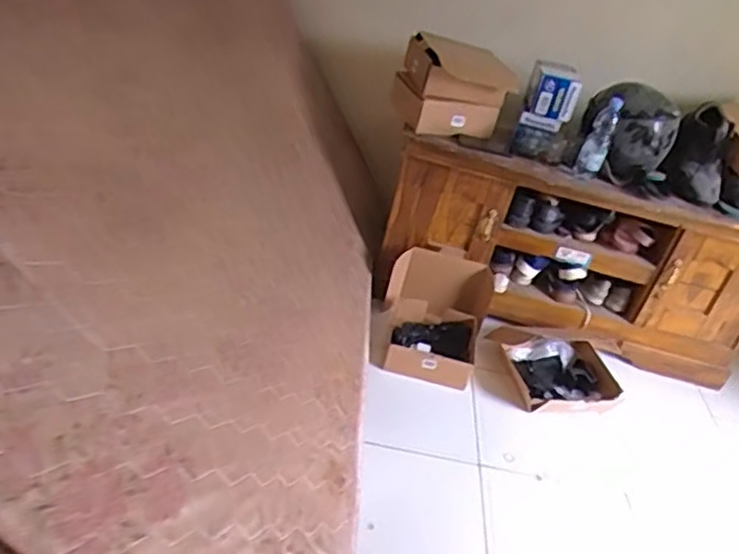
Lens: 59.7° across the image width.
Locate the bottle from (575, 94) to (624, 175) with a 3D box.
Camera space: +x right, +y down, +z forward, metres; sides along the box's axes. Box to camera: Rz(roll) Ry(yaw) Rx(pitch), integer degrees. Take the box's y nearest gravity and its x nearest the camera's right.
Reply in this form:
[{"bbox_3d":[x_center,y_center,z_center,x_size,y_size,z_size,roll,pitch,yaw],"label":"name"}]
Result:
[{"bbox_3d":[0.644,-0.397,1.810,0.073,0.209,0.063,21,34,14],"label":"bottle"}]

